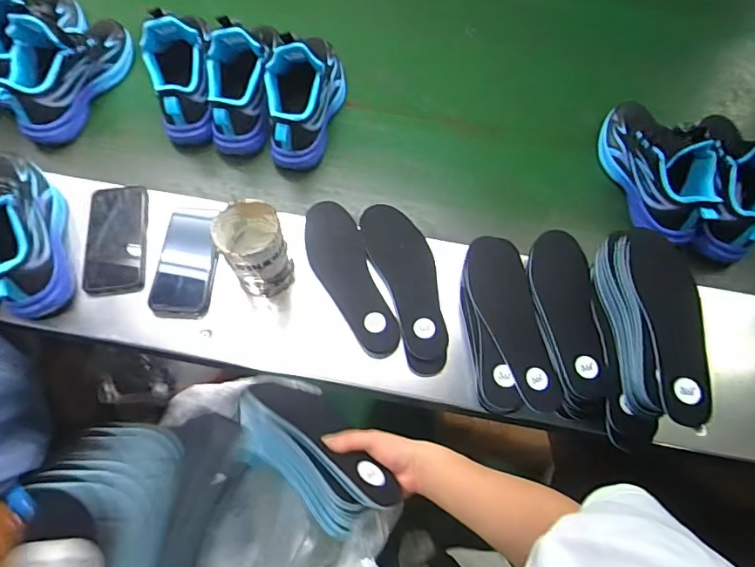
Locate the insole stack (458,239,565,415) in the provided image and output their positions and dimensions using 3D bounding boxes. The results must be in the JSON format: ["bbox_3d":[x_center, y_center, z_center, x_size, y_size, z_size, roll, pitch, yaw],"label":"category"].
[{"bbox_3d":[0.162,0.049,0.649,0.097,0.036,0.236,-8,66,-6],"label":"insole stack"}]

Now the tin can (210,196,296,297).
[{"bbox_3d":[-0.161,-0.042,0.646,0.074,0.127,0.087,-28,70,-13],"label":"tin can"}]

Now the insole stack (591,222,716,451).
[{"bbox_3d":[0.332,0.059,0.602,0.093,0.103,0.260,3,66,0],"label":"insole stack"}]

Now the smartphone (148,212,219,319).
[{"bbox_3d":[-0.263,-0.026,0.676,0.076,0.018,0.146,9,77,-16],"label":"smartphone"}]

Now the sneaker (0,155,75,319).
[{"bbox_3d":[-0.479,-0.077,0.646,0.084,0.147,0.256,-21,68,-11],"label":"sneaker"}]

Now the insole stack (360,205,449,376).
[{"bbox_3d":[0.047,-0.003,0.685,0.084,0.012,0.257,-14,67,-8],"label":"insole stack"}]

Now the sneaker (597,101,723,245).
[{"bbox_3d":[0.421,-0.179,0.721,0.076,0.130,0.238,-10,67,-6],"label":"sneaker"}]

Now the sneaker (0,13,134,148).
[{"bbox_3d":[-0.493,-0.350,0.765,0.083,0.133,0.252,24,67,9],"label":"sneaker"}]

